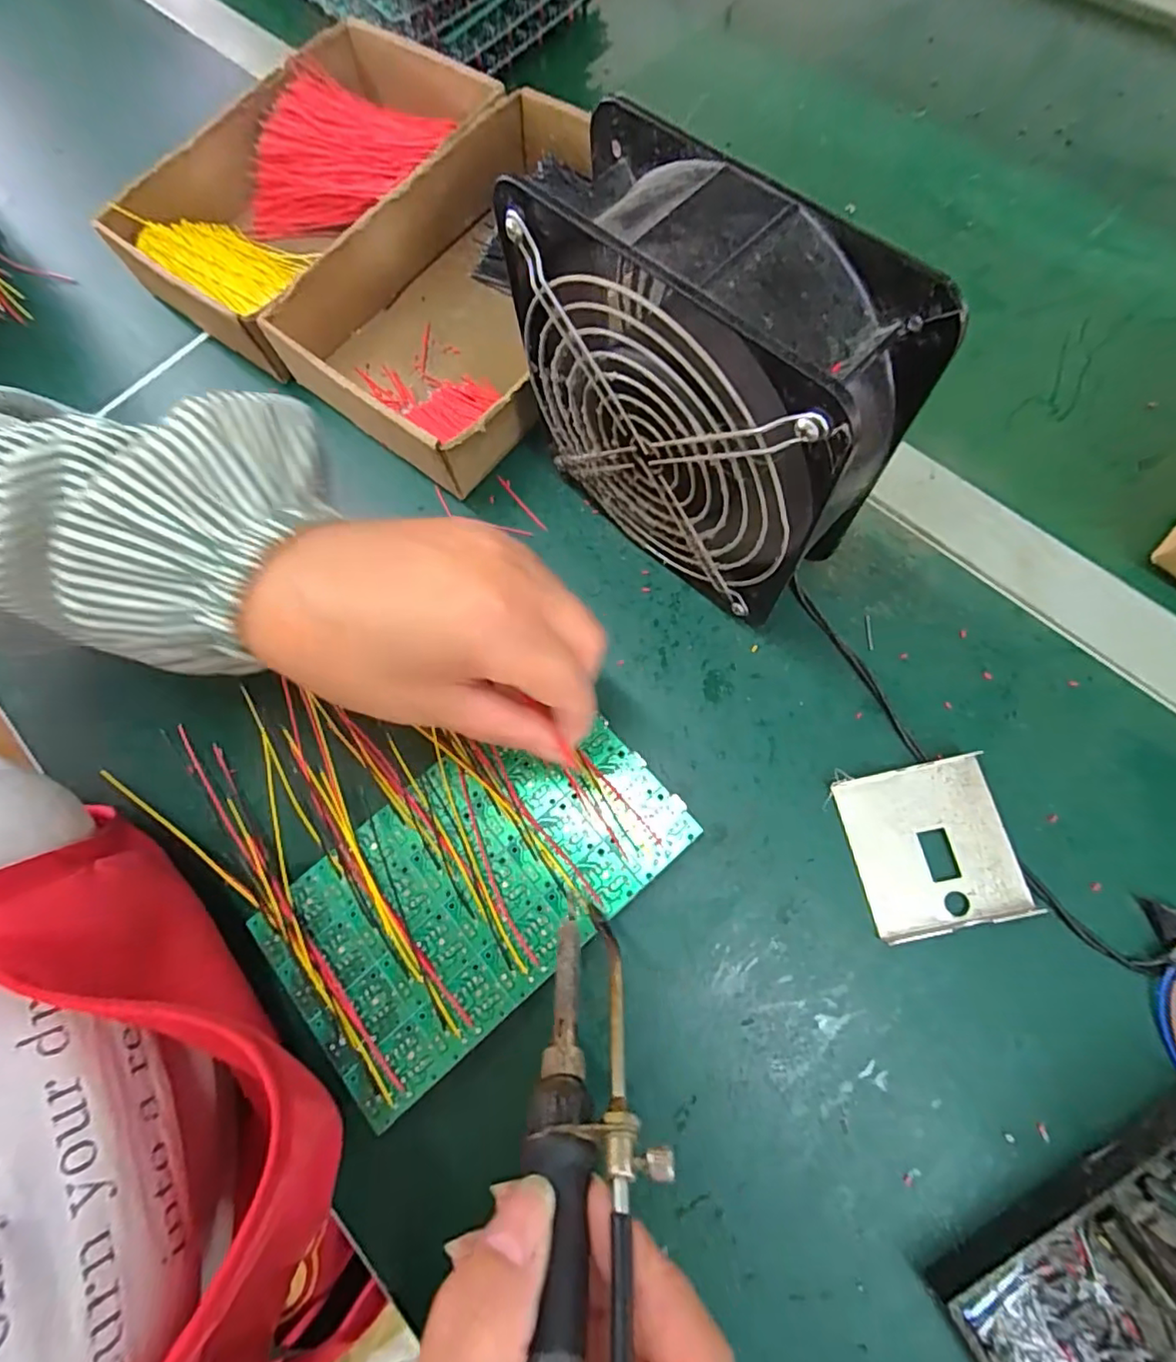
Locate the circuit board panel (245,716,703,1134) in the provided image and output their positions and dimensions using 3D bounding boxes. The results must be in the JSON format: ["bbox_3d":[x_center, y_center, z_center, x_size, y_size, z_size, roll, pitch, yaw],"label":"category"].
[{"bbox_3d":[-0.049,0.087,0.259,0.172,0.014,0.099,-40,74,-8],"label":"circuit board panel"}]

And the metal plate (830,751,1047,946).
[{"bbox_3d":[0.149,0.072,0.257,0.064,0.009,0.068,-12,73,1],"label":"metal plate"}]

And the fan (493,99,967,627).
[{"bbox_3d":[0.043,-0.109,0.246,0.064,0.152,0.149,-41,75,-8],"label":"fan"}]

